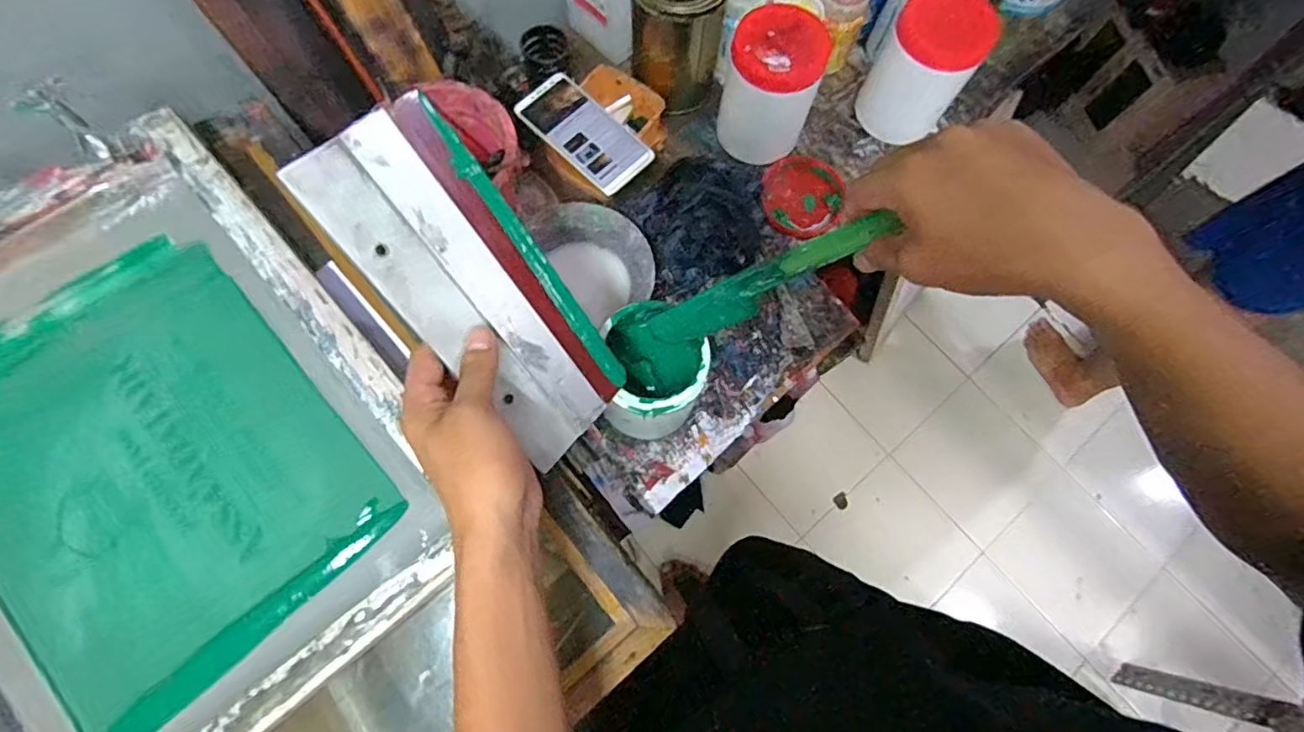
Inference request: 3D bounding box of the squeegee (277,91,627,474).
[{"bbox_3d":[-0.107,-0.046,0.376,0.095,0.029,0.237,-43,120,-13],"label":"squeegee"}]

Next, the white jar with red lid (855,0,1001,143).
[{"bbox_3d":[0.310,-0.341,0.662,0.098,0.145,0.098,0,73,-2],"label":"white jar with red lid"}]

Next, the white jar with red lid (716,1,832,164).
[{"bbox_3d":[0.130,-0.311,0.647,0.097,0.144,0.098,0,73,-2],"label":"white jar with red lid"}]

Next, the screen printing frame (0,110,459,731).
[{"bbox_3d":[-0.388,0.074,0.412,0.379,0.058,0.436,-39,78,-12],"label":"screen printing frame"}]

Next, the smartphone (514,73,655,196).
[{"bbox_3d":[-0.078,-0.265,0.643,0.155,0.014,0.079,43,77,10],"label":"smartphone"}]

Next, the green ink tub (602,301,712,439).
[{"bbox_3d":[0.003,0.014,0.549,0.086,0.141,0.089,0,73,-2],"label":"green ink tub"}]

